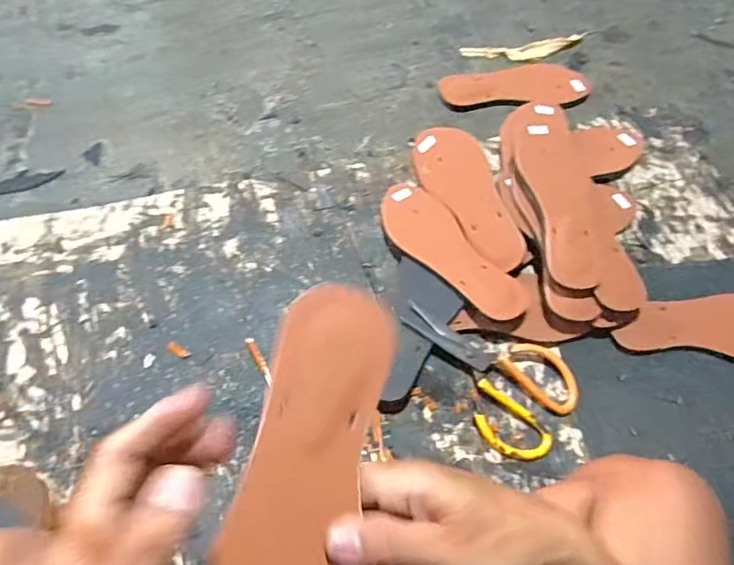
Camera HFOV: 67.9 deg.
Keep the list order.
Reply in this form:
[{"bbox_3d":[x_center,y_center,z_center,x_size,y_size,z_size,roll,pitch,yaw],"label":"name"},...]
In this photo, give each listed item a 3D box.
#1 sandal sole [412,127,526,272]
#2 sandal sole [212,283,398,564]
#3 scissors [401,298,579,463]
[{"bbox_3d":[0.133,-0.115,0.741,0.091,0.011,0.235,-24,67,15],"label":"sandal sole"},{"bbox_3d":[-0.032,0.123,0.297,0.092,0.012,0.239,4,79,-15],"label":"sandal sole"},{"bbox_3d":[0.138,0.103,0.648,0.218,0.026,0.130,34,68,12],"label":"scissors"}]

